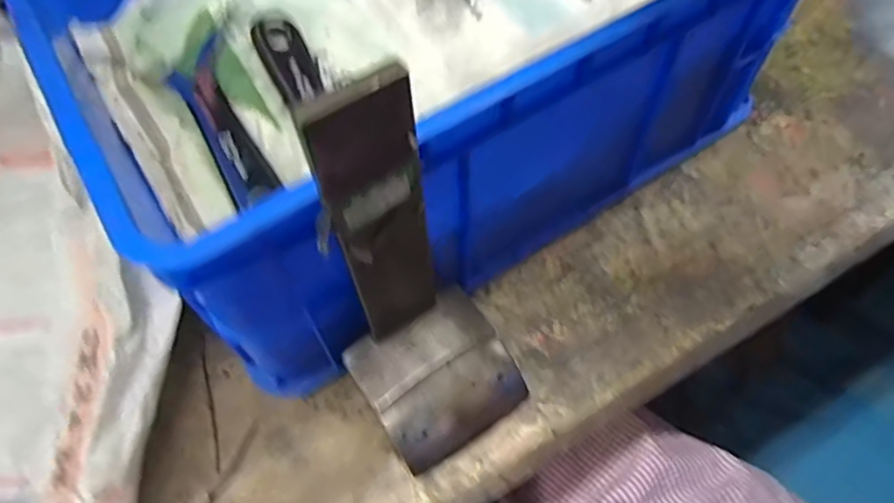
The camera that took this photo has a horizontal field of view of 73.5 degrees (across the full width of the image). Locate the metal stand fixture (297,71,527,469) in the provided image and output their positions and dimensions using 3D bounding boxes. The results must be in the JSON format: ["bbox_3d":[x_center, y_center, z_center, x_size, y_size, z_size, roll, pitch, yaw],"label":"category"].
[{"bbox_3d":[-0.014,0.027,0.331,0.097,0.262,0.111,-32,63,-16],"label":"metal stand fixture"}]

